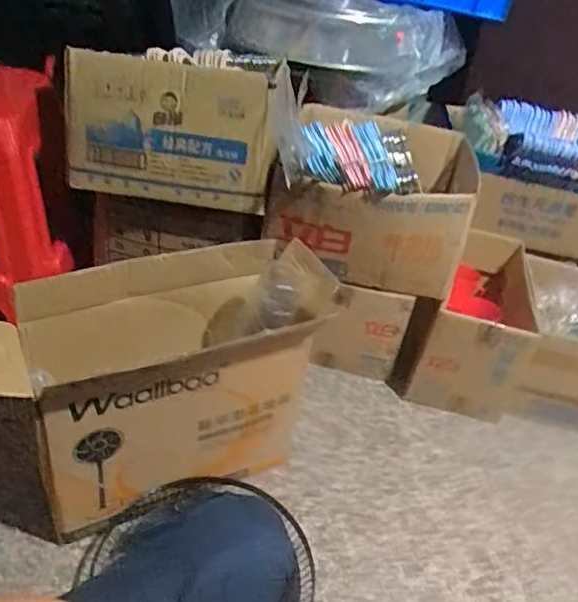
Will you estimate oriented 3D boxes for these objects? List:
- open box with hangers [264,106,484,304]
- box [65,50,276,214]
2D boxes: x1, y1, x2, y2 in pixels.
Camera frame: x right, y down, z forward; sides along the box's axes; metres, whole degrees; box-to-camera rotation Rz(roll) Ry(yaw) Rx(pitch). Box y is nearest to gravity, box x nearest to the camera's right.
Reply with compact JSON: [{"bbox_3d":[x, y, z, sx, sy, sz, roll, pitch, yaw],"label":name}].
[{"bbox_3d":[0.176,-0.230,1.282,0.394,0.291,0.361,12,38,4],"label":"open box with hangers"},{"bbox_3d":[-0.215,-0.314,1.101,0.369,0.219,0.159,5,38,-5],"label":"box"}]

